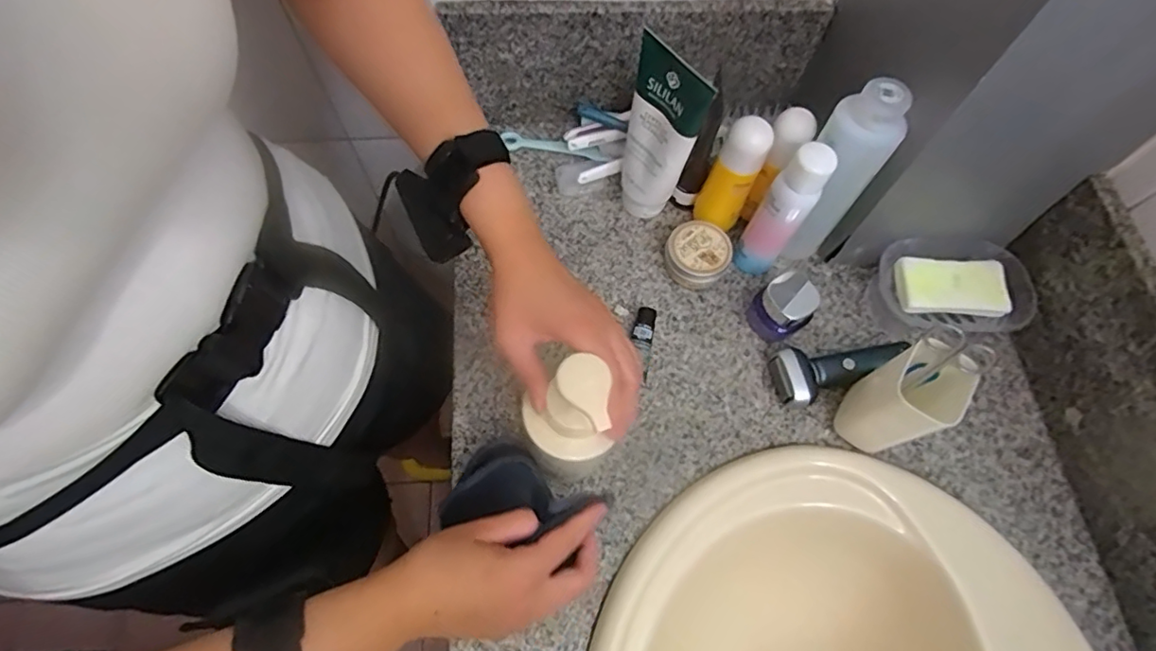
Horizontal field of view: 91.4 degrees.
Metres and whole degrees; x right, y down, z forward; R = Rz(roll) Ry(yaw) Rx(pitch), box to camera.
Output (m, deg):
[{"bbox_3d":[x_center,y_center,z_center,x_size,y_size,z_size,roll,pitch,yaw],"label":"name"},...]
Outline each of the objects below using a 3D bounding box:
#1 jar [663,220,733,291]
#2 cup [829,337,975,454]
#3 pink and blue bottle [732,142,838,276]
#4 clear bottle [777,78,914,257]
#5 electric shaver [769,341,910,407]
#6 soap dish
[{"bbox_3d":[0.126,-0.073,0.609,0.067,0.037,0.068,1,65,-2],"label":"jar"},{"bbox_3d":[0.289,0.071,0.512,0.062,0.119,0.068,1,65,-2],"label":"cup"},{"bbox_3d":[0.197,-0.107,0.552,0.042,0.162,0.036,35,69,13],"label":"pink and blue bottle"},{"bbox_3d":[0.237,-0.140,0.537,0.060,0.192,0.062,-10,66,-7],"label":"clear bottle"},{"bbox_3d":[0.260,0.040,0.568,0.130,0.033,0.053,-16,67,-9],"label":"electric shaver"},{"bbox_3d":[0.389,-0.035,0.596,0.143,0.052,0.099,5,65,0],"label":"soap dish"}]

